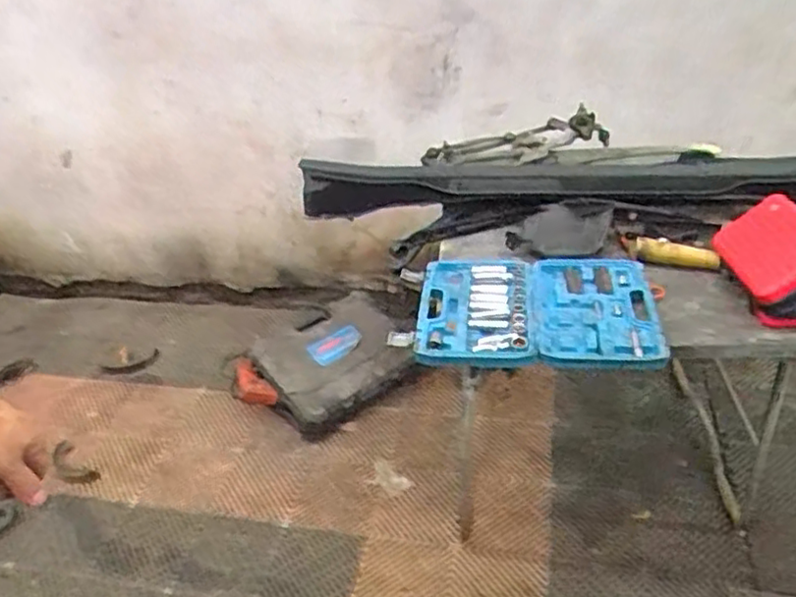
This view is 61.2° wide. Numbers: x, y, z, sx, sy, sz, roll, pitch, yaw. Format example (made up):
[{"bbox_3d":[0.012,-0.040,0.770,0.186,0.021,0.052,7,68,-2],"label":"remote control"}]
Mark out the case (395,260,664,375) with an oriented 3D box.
[{"bbox_3d":[0.219,0.016,1.153,0.422,0.039,0.293,2,37,9],"label":"case"}]

